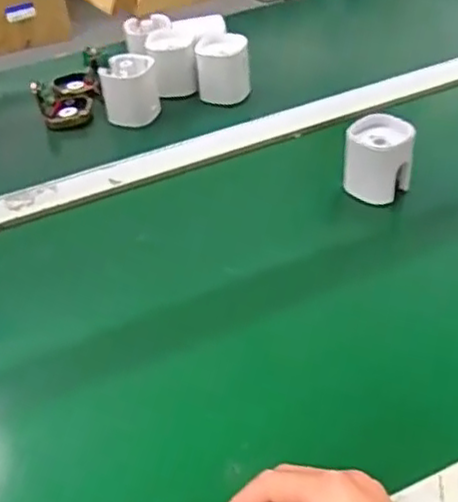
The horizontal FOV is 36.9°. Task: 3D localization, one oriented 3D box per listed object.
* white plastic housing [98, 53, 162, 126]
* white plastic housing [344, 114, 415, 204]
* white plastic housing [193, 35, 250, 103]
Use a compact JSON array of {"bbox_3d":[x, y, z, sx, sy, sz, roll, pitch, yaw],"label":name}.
[{"bbox_3d":[-0.114,-0.184,0.794,0.063,0.068,0.048,-10,41,-6],"label":"white plastic housing"},{"bbox_3d":[0.143,-0.085,0.653,0.062,0.065,0.060,8,42,15],"label":"white plastic housing"},{"bbox_3d":[-0.007,-0.213,0.811,0.061,0.068,0.048,-5,41,0],"label":"white plastic housing"}]

